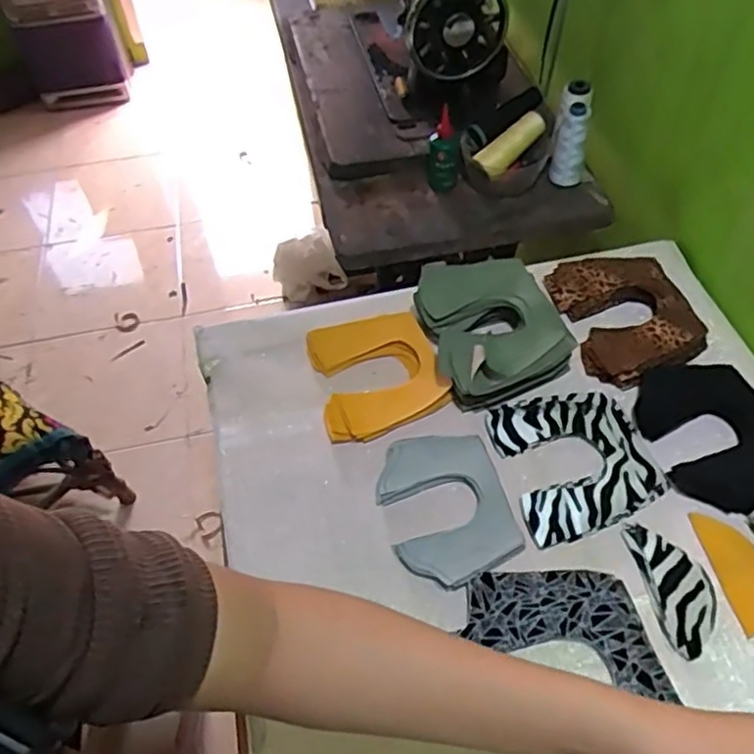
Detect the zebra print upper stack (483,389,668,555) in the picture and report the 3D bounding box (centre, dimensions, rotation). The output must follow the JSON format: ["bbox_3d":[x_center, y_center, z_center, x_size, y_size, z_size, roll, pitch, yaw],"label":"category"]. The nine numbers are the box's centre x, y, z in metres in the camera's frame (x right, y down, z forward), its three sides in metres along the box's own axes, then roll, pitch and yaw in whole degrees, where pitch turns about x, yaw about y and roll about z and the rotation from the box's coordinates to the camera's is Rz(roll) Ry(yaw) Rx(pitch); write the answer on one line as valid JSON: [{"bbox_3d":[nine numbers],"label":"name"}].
[{"bbox_3d":[0.202,0.081,0.684,0.146,0.010,0.155,-13,52,-5],"label":"zebra print upper stack"}]

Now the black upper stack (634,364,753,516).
[{"bbox_3d":[0.339,0.049,0.690,0.117,0.028,0.166,-17,52,-7],"label":"black upper stack"}]

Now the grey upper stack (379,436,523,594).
[{"bbox_3d":[0.067,0.123,0.657,0.117,0.014,0.154,-16,52,-7],"label":"grey upper stack"}]

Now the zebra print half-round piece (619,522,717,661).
[{"bbox_3d":[0.267,0.184,0.606,0.057,0.005,0.118,-10,54,-5],"label":"zebra print half-round piece"}]

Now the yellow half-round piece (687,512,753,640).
[{"bbox_3d":[0.329,0.173,0.619,0.048,0.004,0.110,-12,52,-3],"label":"yellow half-round piece"}]

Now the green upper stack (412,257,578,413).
[{"bbox_3d":[0.126,-0.060,0.767,0.139,0.067,0.181,-17,52,-8],"label":"green upper stack"}]

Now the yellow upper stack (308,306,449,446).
[{"bbox_3d":[0.000,-0.006,0.762,0.135,0.024,0.149,-15,52,-6],"label":"yellow upper stack"}]

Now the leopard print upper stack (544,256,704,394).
[{"bbox_3d":[0.290,-0.076,0.791,0.140,0.032,0.170,-16,52,-6],"label":"leopard print upper stack"}]

